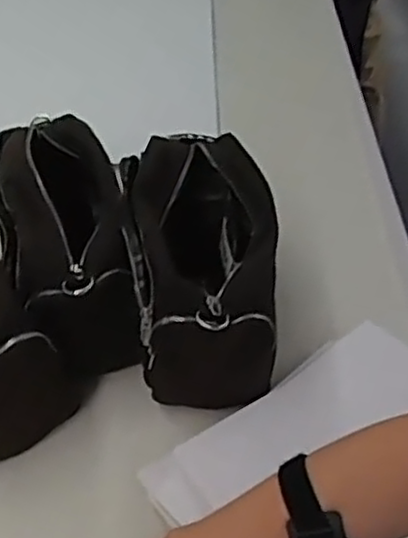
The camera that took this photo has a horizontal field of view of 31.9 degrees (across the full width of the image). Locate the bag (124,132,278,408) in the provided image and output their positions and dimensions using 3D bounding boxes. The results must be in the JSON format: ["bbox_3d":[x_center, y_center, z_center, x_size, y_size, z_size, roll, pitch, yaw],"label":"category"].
[{"bbox_3d":[0.000,-0.004,0.689,0.132,0.138,0.237,-7,46,-2],"label":"bag"}]

